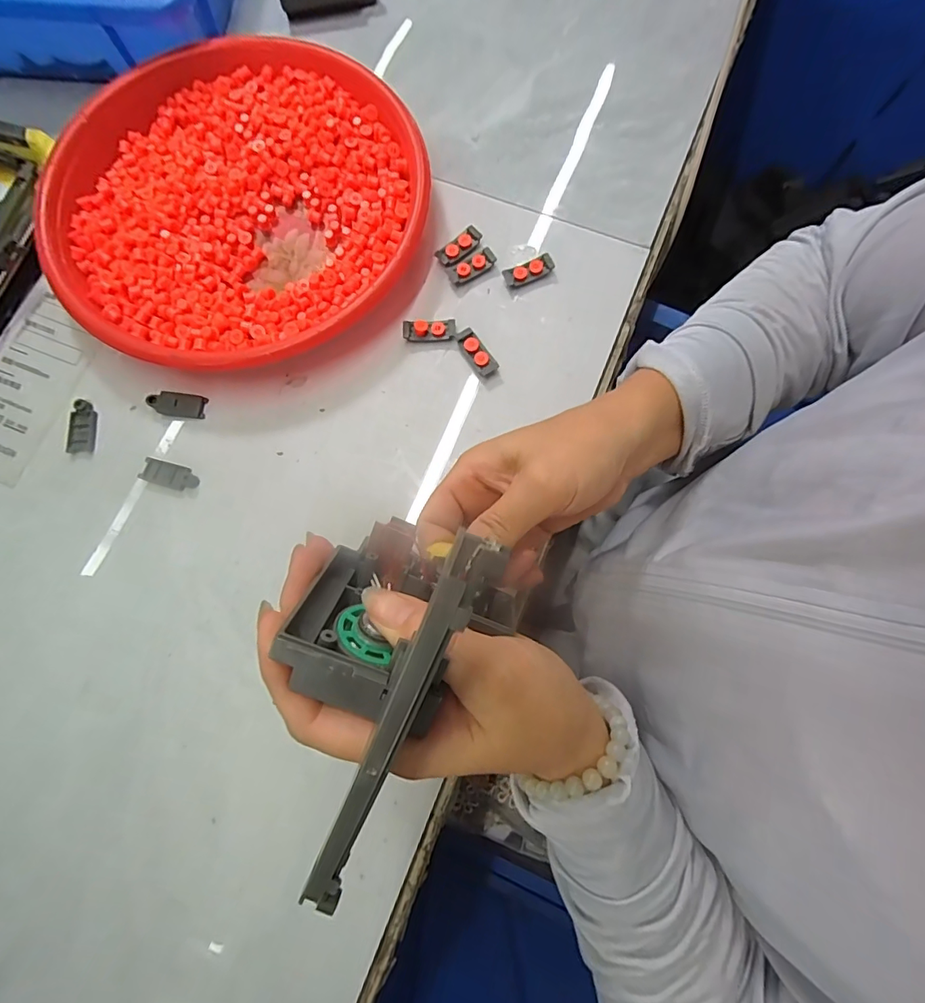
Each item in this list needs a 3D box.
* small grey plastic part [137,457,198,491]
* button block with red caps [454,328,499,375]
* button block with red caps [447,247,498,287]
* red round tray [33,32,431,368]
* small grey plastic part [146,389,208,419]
[{"bbox_3d":[-0.186,-0.017,0.301,0.036,0.004,0.017,15,78,4],"label":"small grey plastic part"},{"bbox_3d":[0.010,-0.099,0.315,0.014,0.007,0.034,-36,80,-7],"label":"button block with red caps"},{"bbox_3d":[0.007,-0.162,0.328,0.034,0.005,0.014,-31,79,-6],"label":"button block with red caps"},{"bbox_3d":[-0.156,-0.208,0.329,0.244,0.030,0.241,0,78,0],"label":"red round tray"},{"bbox_3d":[-0.186,-0.064,0.311,0.035,0.004,0.017,7,78,-11],"label":"small grey plastic part"}]

